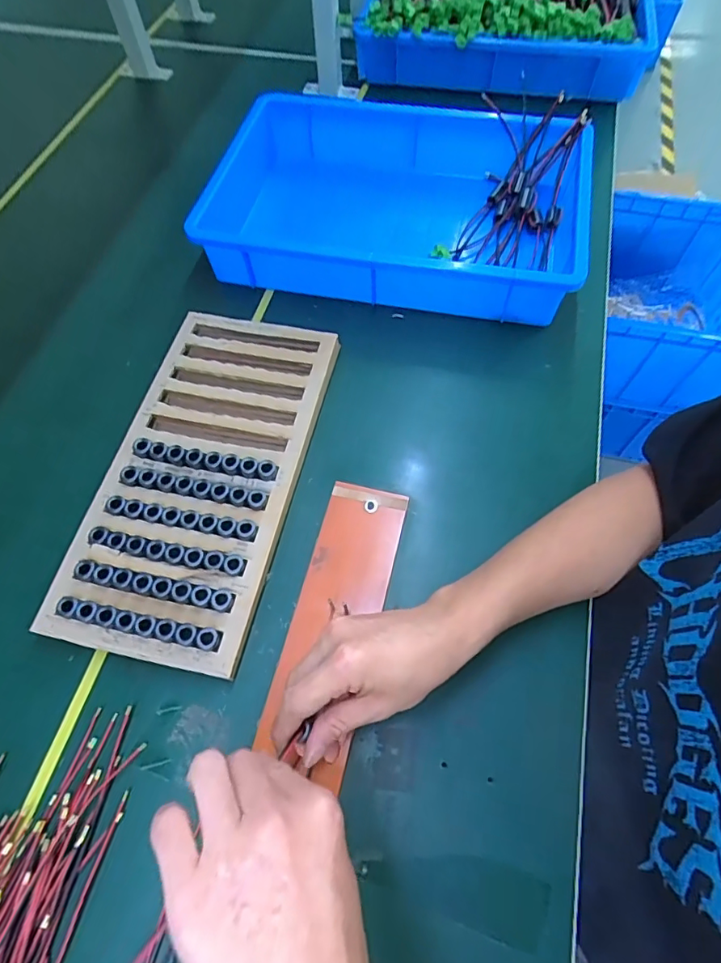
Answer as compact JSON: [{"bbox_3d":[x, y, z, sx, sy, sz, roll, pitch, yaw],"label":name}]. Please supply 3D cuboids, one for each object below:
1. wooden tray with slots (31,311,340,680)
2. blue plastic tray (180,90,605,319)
[{"bbox_3d":[-0.147,-0.014,0.490,0.175,0.032,0.352,11,64,8],"label":"wooden tray with slots"},{"bbox_3d":[0.061,-0.336,0.617,0.410,0.101,0.286,10,64,7],"label":"blue plastic tray"}]

